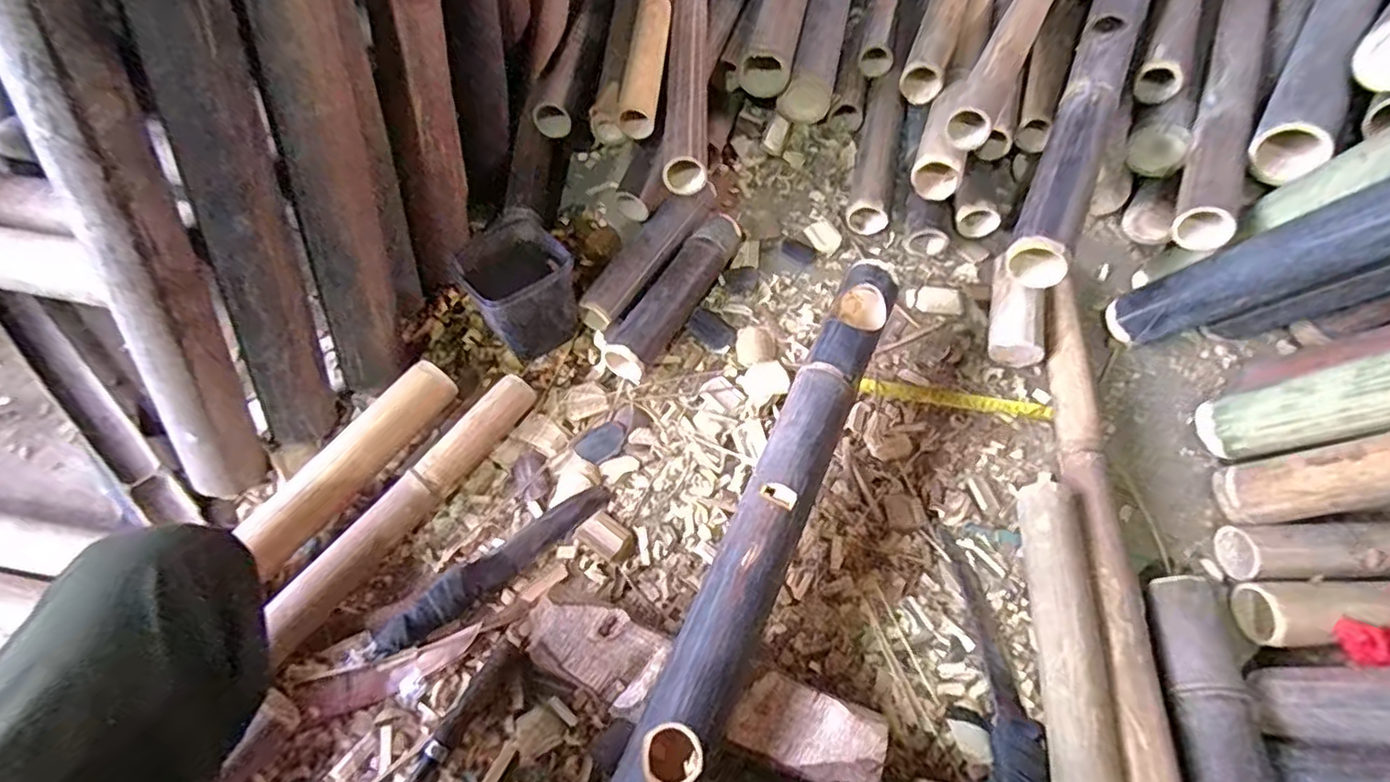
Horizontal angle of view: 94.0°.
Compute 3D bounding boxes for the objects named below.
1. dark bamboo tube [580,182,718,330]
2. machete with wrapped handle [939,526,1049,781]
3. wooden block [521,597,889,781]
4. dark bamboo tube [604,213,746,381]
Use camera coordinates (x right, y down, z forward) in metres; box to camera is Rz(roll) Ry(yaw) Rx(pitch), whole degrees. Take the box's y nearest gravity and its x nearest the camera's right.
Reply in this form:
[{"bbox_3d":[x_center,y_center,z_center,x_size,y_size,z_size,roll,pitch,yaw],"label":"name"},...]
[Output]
[{"bbox_3d":[-0.056,-0.184,0.867,0.057,0.055,0.257,29,63,15],"label":"dark bamboo tube"},{"bbox_3d":[0.284,0.277,0.608,0.059,0.039,0.306,2,60,0],"label":"machete with wrapped handle"},{"bbox_3d":[-0.003,0.273,0.589,0.331,0.061,0.076,18,61,10],"label":"wooden block"},{"bbox_3d":[-0.021,-0.129,0.828,0.055,0.066,0.281,26,63,13],"label":"dark bamboo tube"}]

